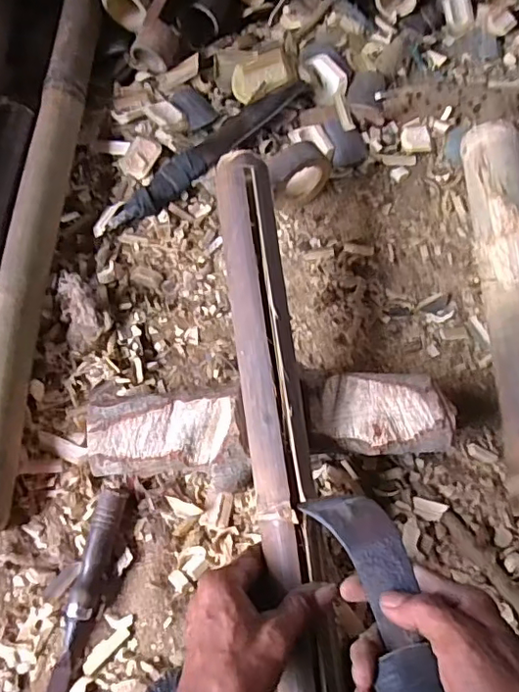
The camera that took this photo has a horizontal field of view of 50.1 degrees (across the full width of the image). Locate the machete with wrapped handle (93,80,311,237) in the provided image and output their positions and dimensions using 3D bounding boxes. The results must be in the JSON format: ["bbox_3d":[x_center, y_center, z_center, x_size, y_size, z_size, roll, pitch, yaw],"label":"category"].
[{"bbox_3d":[-0.059,-0.216,0.635,0.297,0.028,0.040,-38,76,-13],"label":"machete with wrapped handle"}]

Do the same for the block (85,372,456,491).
[{"bbox_3d":[0.011,0.079,0.526,0.328,0.058,0.093,-8,71,-4],"label":"block"}]

